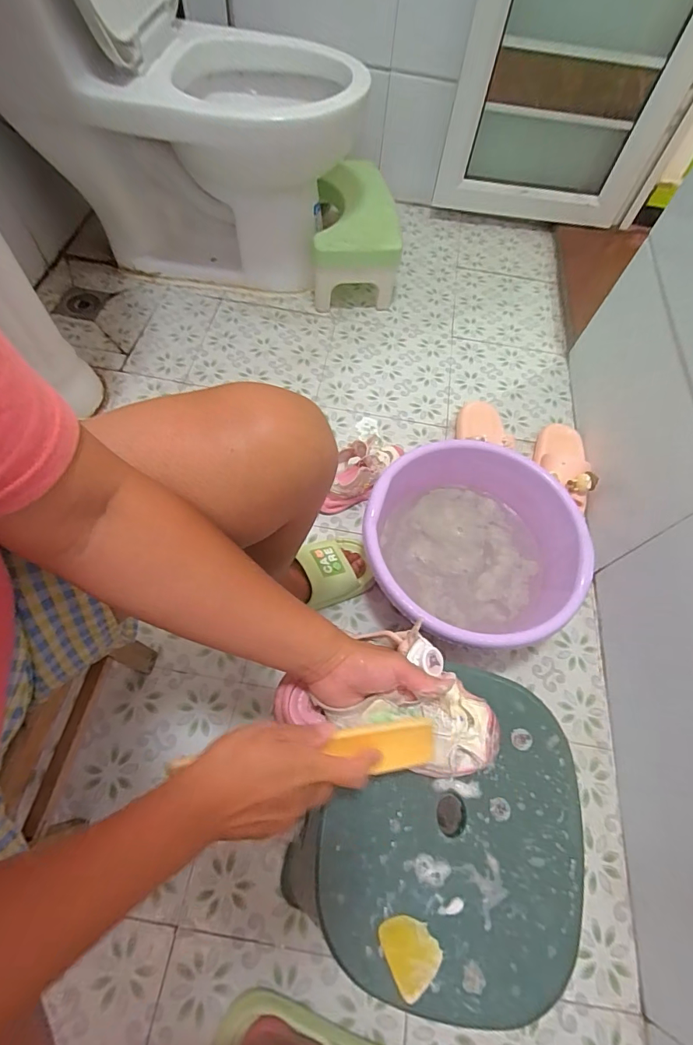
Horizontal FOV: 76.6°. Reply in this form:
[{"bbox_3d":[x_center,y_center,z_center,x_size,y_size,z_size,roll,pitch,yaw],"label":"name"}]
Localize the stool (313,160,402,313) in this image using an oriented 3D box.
[{"bbox_3d":[0.029,-0.743,1.152,0.208,0.201,0.398,5,62,-3],"label":"stool"}]

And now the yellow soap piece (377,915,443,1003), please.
[{"bbox_3d":[0.053,0.347,0.357,0.041,0.013,0.048,-21,66,-15],"label":"yellow soap piece"}]

